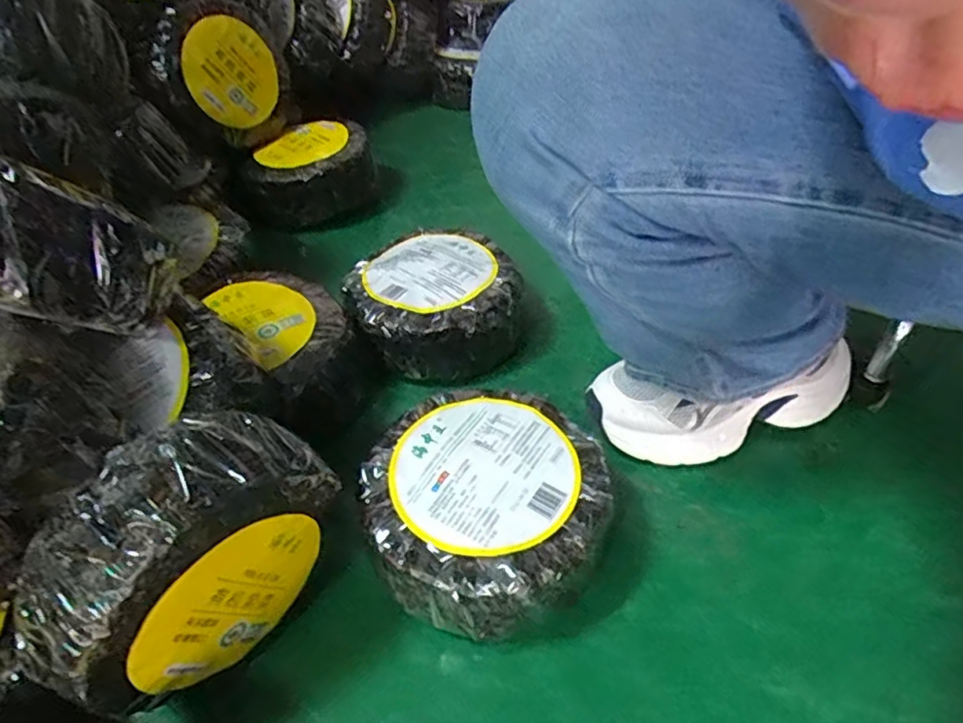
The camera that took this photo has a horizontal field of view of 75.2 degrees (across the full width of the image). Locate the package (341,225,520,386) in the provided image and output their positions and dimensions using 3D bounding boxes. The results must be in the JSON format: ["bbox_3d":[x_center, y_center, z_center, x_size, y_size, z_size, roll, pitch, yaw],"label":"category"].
[{"bbox_3d":[-0.056,-0.063,0.736,0.186,0.095,0.177,-2,43,2],"label":"package"}]

